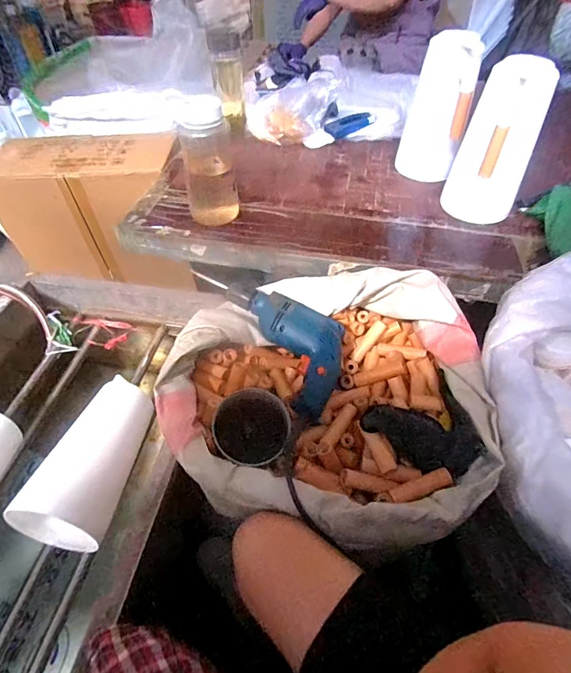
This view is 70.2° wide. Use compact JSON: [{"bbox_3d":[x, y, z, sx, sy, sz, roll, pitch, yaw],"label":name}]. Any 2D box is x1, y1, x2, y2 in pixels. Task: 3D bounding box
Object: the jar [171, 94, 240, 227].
[{"bbox_3d":[-0.133,-0.303,0.706,0.085,0.203,0.074,-3,49,-4],"label":"jar"}]

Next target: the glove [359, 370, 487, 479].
[{"bbox_3d":[0.200,0.125,0.553,0.142,0.036,0.127,-23,53,-20],"label":"glove"}]

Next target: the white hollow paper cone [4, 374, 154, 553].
[{"bbox_3d":[-0.294,0.178,0.619,0.110,0.091,0.249,7,49,5],"label":"white hollow paper cone"}]

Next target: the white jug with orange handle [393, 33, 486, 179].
[{"bbox_3d":[0.328,-0.452,0.828,0.090,0.264,0.149,-24,53,-21],"label":"white jug with orange handle"}]

